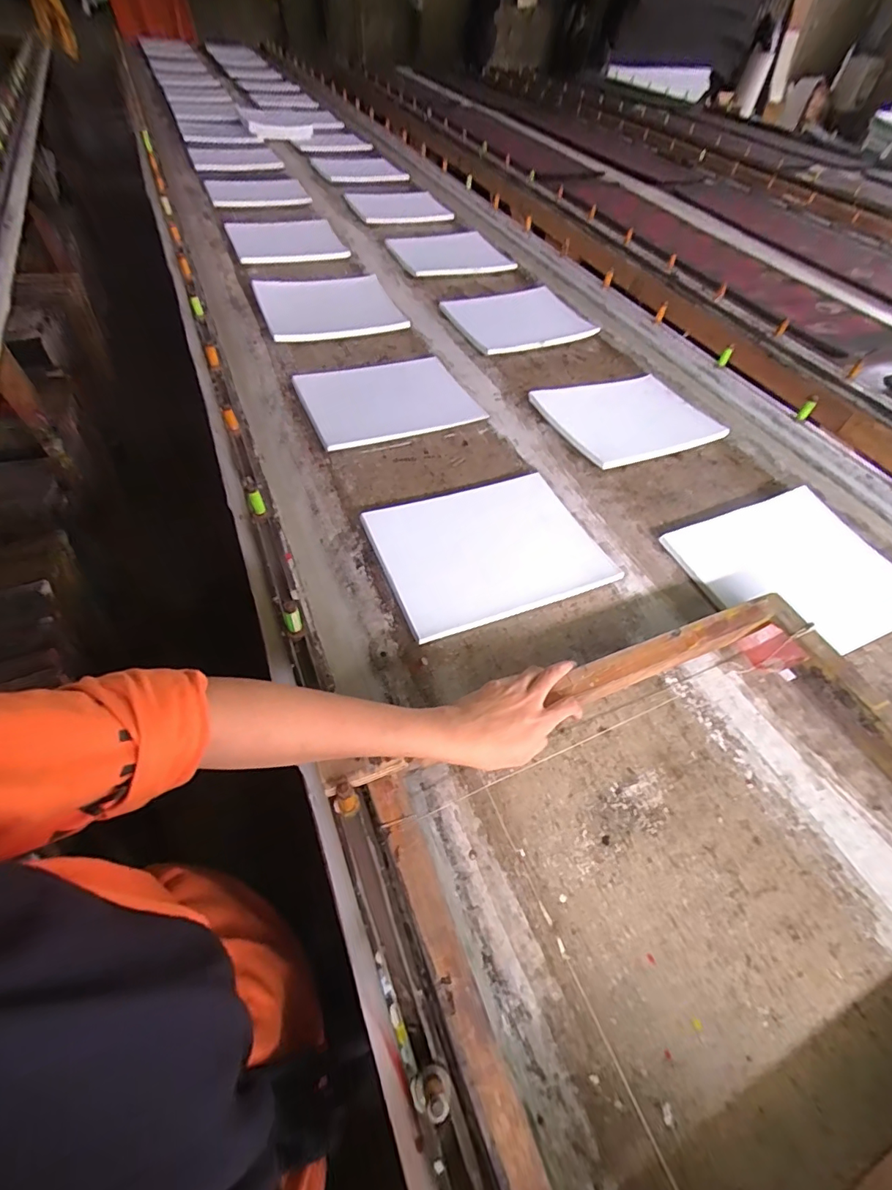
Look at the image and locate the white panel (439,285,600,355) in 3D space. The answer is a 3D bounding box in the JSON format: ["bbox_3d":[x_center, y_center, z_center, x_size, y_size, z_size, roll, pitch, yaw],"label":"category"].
[{"bbox_3d":[0.149,-0.628,1.073,0.294,0.013,0.277,-17,55,-17],"label":"white panel"}]

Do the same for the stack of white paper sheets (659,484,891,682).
[{"bbox_3d":[0.472,-0.034,0.641,0.278,0.026,0.228,-17,55,-17],"label":"stack of white paper sheets"}]

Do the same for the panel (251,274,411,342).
[{"bbox_3d":[-0.255,-0.622,1.034,0.275,0.035,0.256,-19,56,-19],"label":"panel"}]

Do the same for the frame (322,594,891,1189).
[{"bbox_3d":[0.228,0.224,0.392,0.510,0.054,0.396,-17,55,-17],"label":"frame"}]

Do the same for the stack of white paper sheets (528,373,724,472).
[{"bbox_3d":[0.319,-0.311,0.846,0.277,0.022,0.209,-17,55,-17],"label":"stack of white paper sheets"}]

